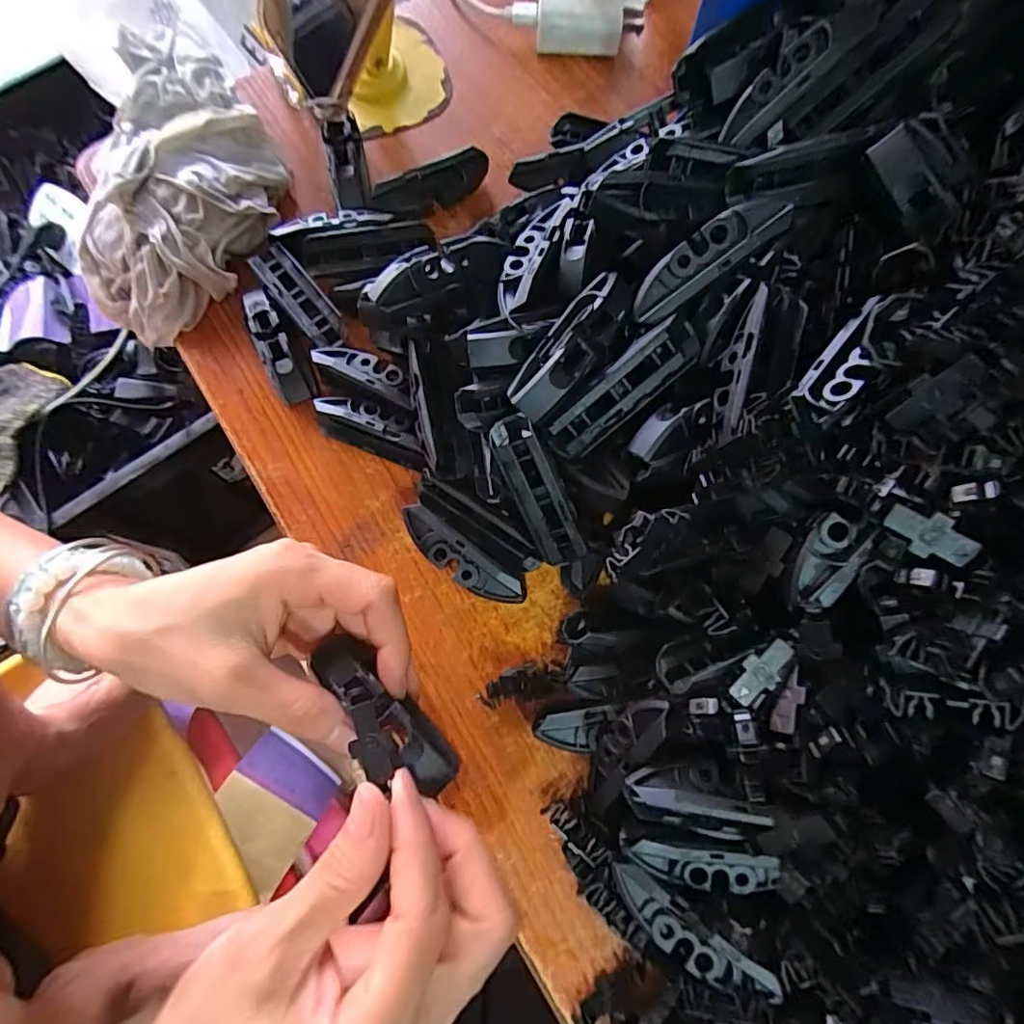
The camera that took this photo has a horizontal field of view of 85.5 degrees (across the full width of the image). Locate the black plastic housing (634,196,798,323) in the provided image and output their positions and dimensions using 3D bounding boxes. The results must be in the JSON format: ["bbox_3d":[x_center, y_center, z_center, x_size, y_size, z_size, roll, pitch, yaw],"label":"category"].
[{"bbox_3d":[0.078,-0.103,0.224,0.068,0.011,0.022,-36,78,11],"label":"black plastic housing"}]

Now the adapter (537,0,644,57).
[{"bbox_3d":[0.050,-0.317,0.354,0.066,0.023,0.039,9,77,2],"label":"adapter"}]

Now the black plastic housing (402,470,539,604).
[{"bbox_3d":[-0.022,0.016,0.271,0.071,0.025,0.033,33,79,8],"label":"black plastic housing"}]

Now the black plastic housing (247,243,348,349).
[{"bbox_3d":[-0.115,-0.116,0.301,0.021,0.008,0.070,-40,79,-9],"label":"black plastic housing"}]

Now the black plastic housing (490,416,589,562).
[{"bbox_3d":[0.011,-0.007,0.244,0.018,0.013,0.070,-27,107,-6],"label":"black plastic housing"}]

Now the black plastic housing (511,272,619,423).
[{"bbox_3d":[0.025,-0.069,0.223,0.022,0.013,0.069,32,79,8],"label":"black plastic housing"}]

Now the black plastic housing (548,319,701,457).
[{"bbox_3d":[0.046,-0.050,0.229,0.071,0.017,0.017,-40,79,9],"label":"black plastic housing"}]

